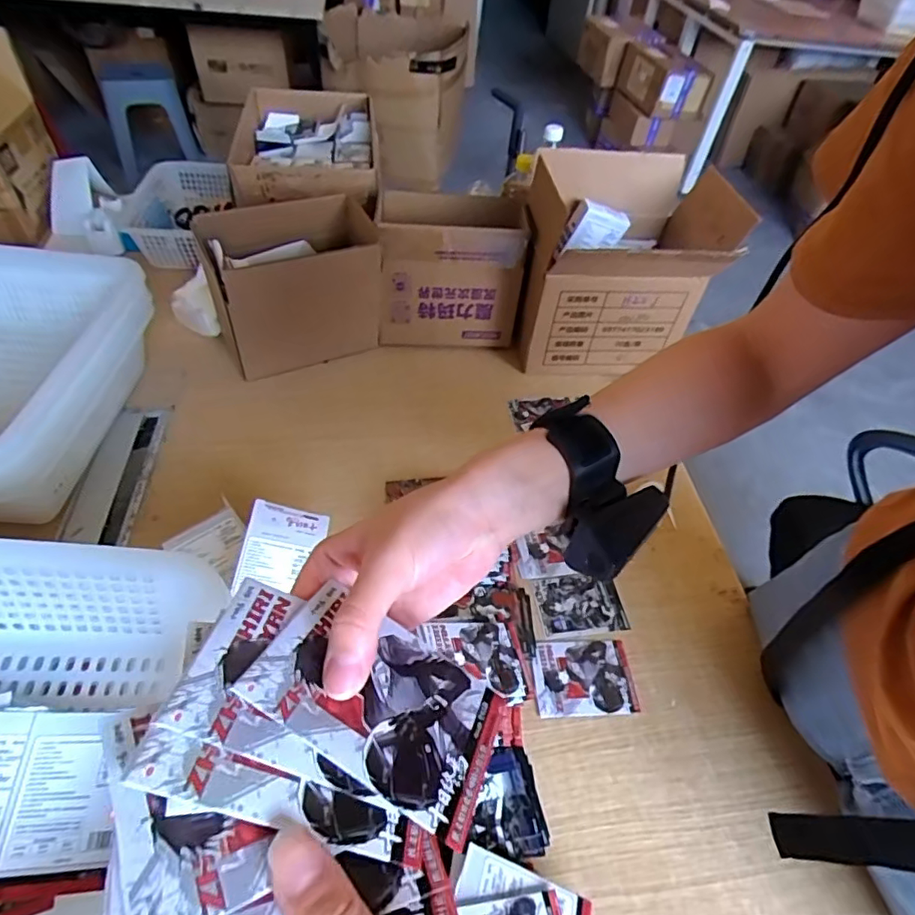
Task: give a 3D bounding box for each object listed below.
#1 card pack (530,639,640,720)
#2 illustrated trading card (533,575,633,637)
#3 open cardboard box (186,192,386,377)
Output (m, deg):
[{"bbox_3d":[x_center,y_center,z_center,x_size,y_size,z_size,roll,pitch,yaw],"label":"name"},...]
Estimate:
[{"bbox_3d":[0.129,0.225,0.562,0.103,0.006,0.074,0,50,-7],"label":"card pack"},{"bbox_3d":[0.138,0.165,0.616,0.096,0.004,0.068,-3,51,-9],"label":"illustrated trading card"},{"bbox_3d":[-0.218,-0.230,0.765,0.219,0.198,0.117,-17,54,-20],"label":"open cardboard box"}]

